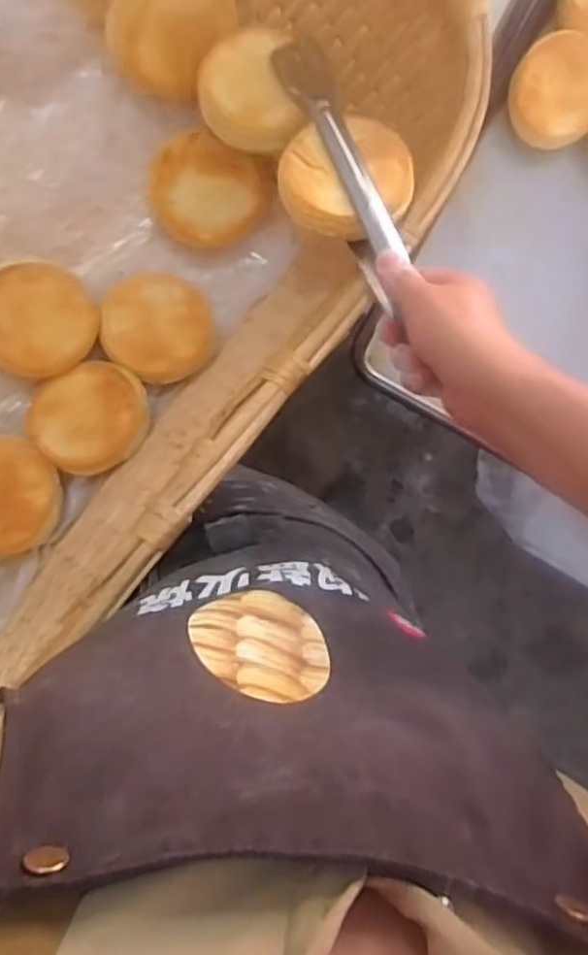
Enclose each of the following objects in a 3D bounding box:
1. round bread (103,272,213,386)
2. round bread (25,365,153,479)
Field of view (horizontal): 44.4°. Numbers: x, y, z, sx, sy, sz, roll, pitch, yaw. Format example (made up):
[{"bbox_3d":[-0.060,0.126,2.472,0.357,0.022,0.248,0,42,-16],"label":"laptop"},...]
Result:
[{"bbox_3d":[-0.121,-0.135,0.645,0.096,0.023,0.091,0,91,0],"label":"round bread"},{"bbox_3d":[-0.177,-0.052,0.628,0.099,0.034,0.089,-25,91,0],"label":"round bread"}]

